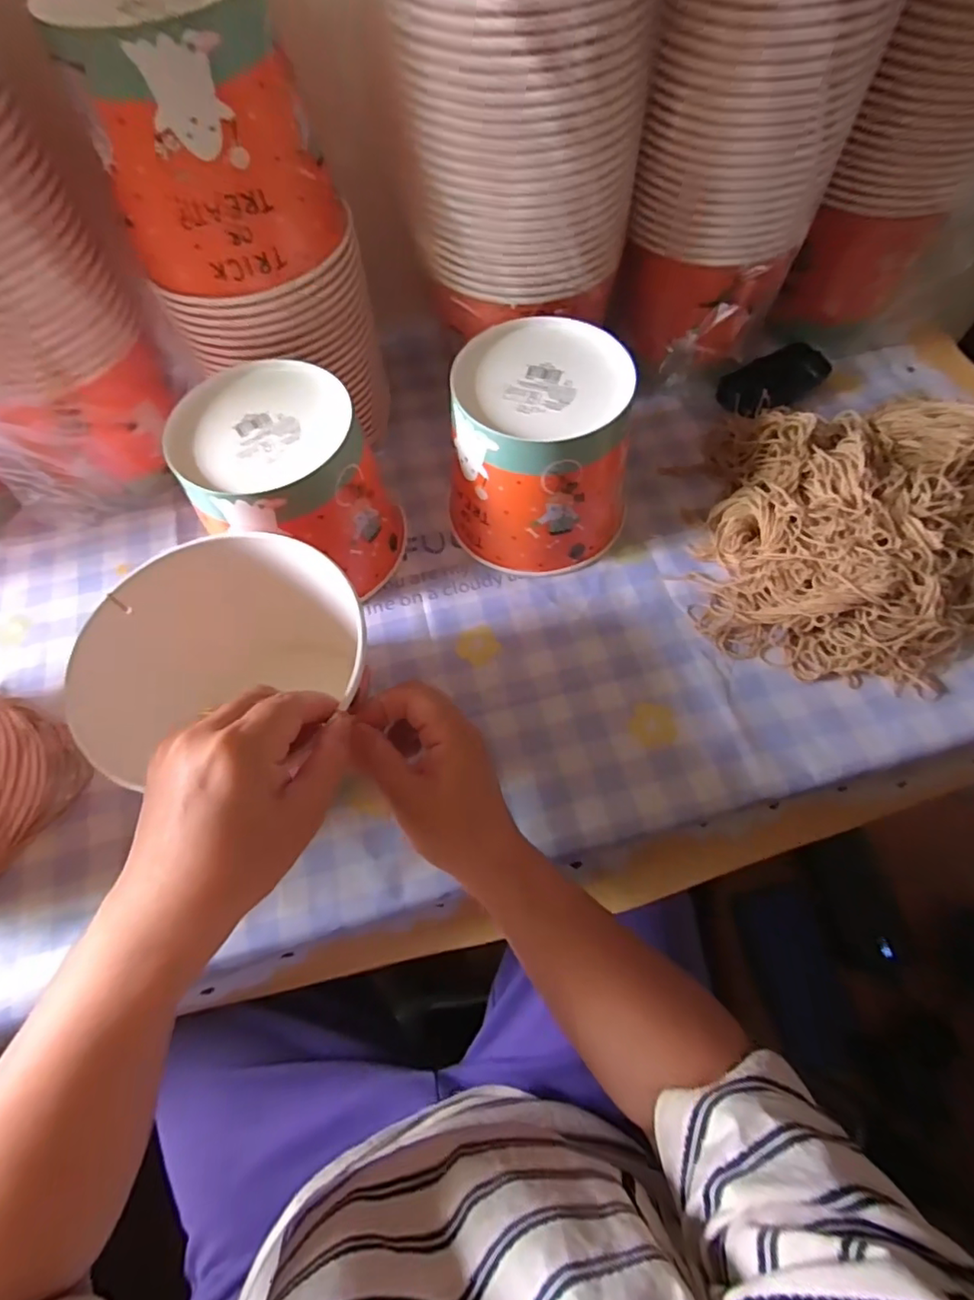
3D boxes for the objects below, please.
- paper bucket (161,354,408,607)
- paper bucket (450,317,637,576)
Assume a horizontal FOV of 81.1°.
[{"bbox_3d":[-0.151,-0.118,0.449,0.134,0.139,0.124,-1,64,2],"label":"paper bucket"},{"bbox_3d":[0.044,-0.156,0.462,0.132,0.141,0.128,-1,64,2],"label":"paper bucket"}]

